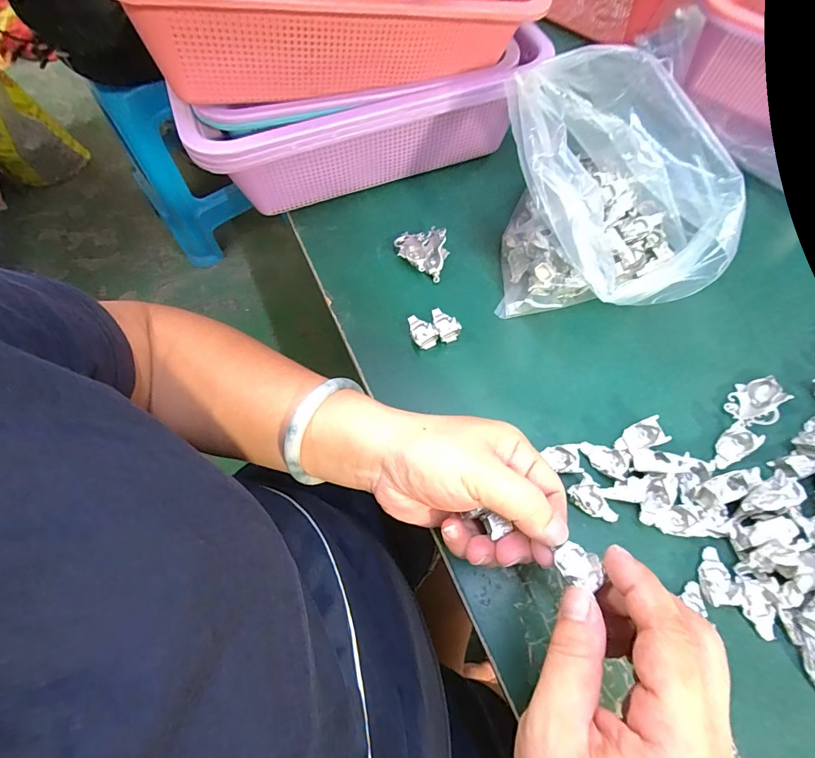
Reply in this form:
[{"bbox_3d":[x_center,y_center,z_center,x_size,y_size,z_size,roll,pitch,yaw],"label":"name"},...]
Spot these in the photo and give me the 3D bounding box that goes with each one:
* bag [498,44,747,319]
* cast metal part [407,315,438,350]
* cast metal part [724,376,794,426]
[{"bbox_3d":[0.136,-0.111,0.286,0.131,0.131,0.150,-2,63,1],"label":"bag"},{"bbox_3d":[0.010,-0.039,0.319,0.017,0.013,0.029,-25,65,-10],"label":"cast metal part"},{"bbox_3d":[0.240,0.013,0.283,0.026,0.014,0.043,38,70,19],"label":"cast metal part"}]

